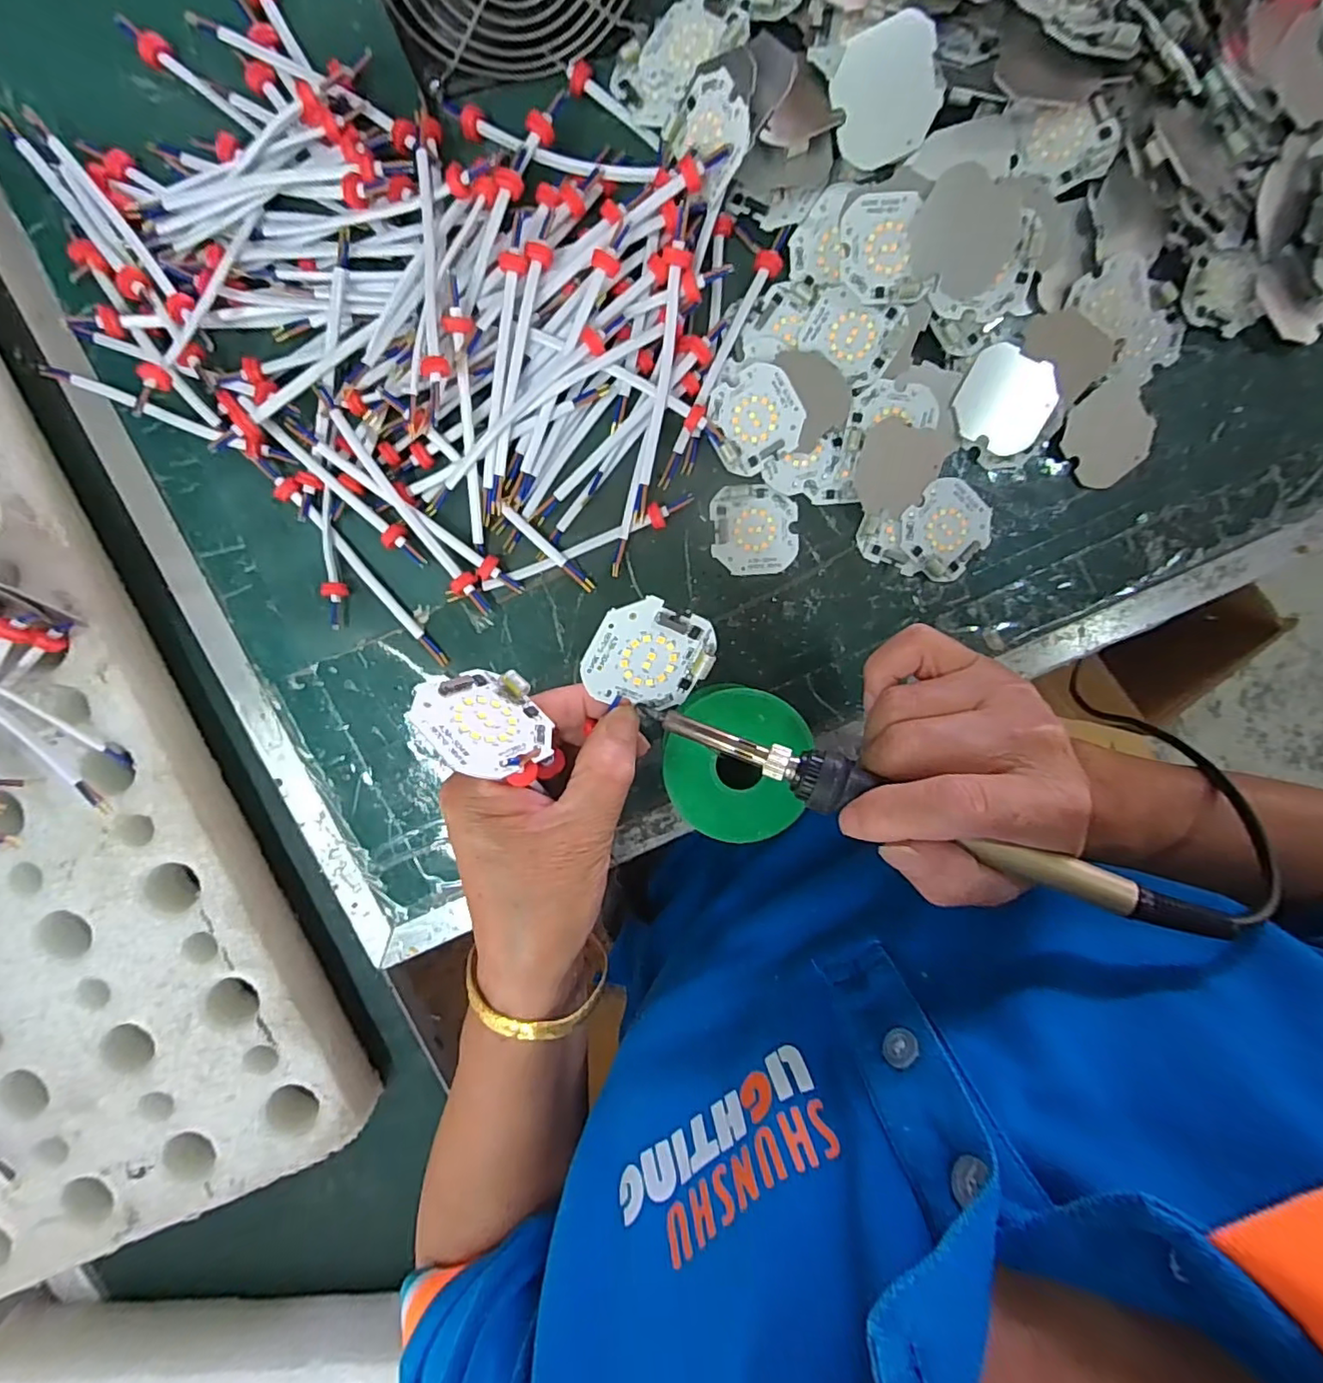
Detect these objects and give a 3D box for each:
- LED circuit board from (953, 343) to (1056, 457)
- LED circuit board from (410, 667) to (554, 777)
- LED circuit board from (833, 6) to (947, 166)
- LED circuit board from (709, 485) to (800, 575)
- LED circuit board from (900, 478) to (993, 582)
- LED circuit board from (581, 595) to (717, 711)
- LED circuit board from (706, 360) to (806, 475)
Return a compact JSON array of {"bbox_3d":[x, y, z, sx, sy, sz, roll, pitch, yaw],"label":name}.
[{"bbox_3d":[0.178,-0.151,0.307,0.046,0.006,0.046,24,98,-3],"label":"LED circuit board"},{"bbox_3d":[-0.062,0.009,0.211,0.044,0.047,0.005,46,125,20],"label":"LED circuit board"},{"bbox_3d":[0.103,-0.273,0.271,0.046,0.004,0.049,-19,116,11],"label":"LED circuit board"},{"bbox_3d":[0.051,-0.087,0.320,0.046,0.004,0.046,-3,99,1],"label":"LED circuit board"},{"bbox_3d":[0.153,-0.085,0.320,0.045,0.005,0.054,35,97,-5],"label":"LED circuit board"},{"bbox_3d":[-0.005,-0.013,0.229,0.045,0.006,0.043,20,112,-25],"label":"LED circuit board"},{"bbox_3d":[0.048,-0.140,0.305,0.048,0.007,0.045,-33,95,11],"label":"LED circuit board"}]

